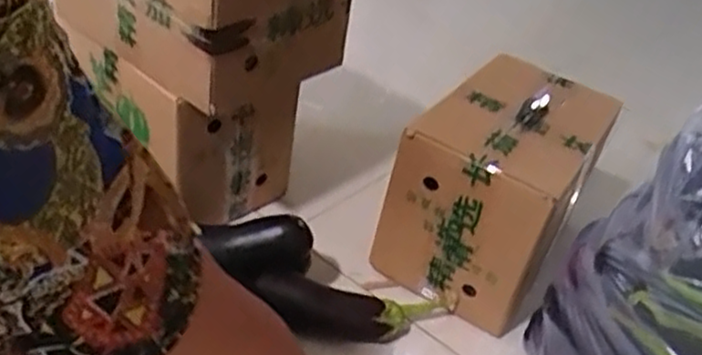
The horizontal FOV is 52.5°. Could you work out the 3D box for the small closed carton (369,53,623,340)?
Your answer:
[{"bbox_3d":[0.183,0.004,0.898,0.183,0.213,0.267,26,37,21],"label":"small closed carton"}]

